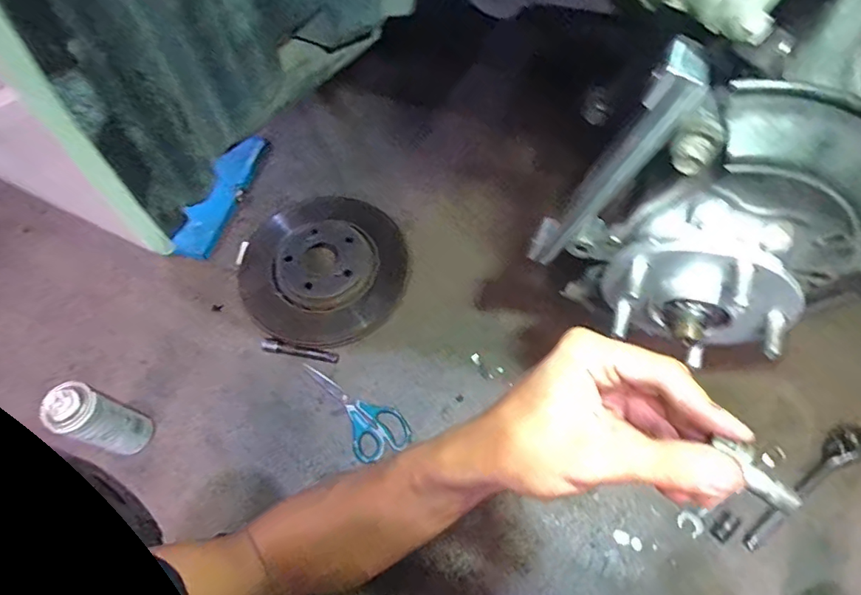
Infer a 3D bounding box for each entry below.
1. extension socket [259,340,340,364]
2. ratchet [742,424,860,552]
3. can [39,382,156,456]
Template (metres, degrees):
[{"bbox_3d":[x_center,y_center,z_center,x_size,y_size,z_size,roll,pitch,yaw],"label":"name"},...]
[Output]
[{"bbox_3d":[-0.208,0.086,0.819,0.119,0.014,0.019,7,64,6],"label":"extension socket"},{"bbox_3d":[0.516,0.252,0.705,0.244,0.028,0.042,-32,66,-13],"label":"ratchet"},{"bbox_3d":[-0.444,0.169,0.699,0.050,0.170,0.064,13,65,9],"label":"can"}]

